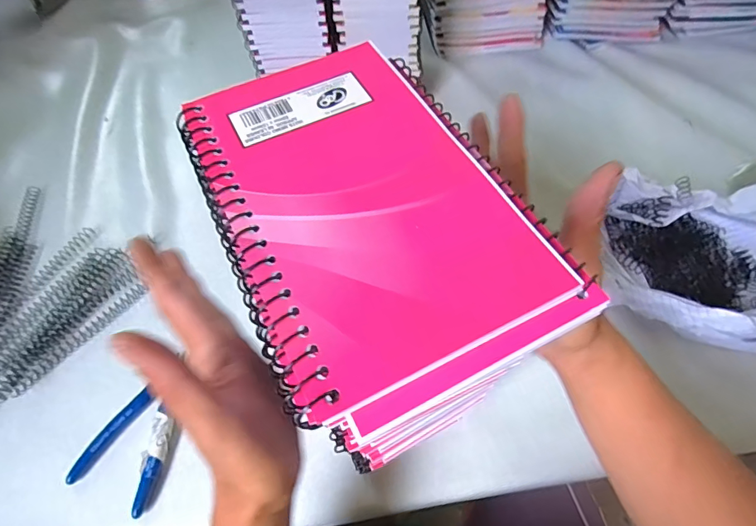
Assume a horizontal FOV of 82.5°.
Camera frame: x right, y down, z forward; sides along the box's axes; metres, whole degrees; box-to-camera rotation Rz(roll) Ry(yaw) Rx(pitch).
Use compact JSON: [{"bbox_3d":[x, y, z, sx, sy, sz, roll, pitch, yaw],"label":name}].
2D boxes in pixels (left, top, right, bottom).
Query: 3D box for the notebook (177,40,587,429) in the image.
[{"bbox_3d":[-0.010,-0.026,0.139,0.084,0.004,0.128,-24,61,-14],"label":"notebook"}]

